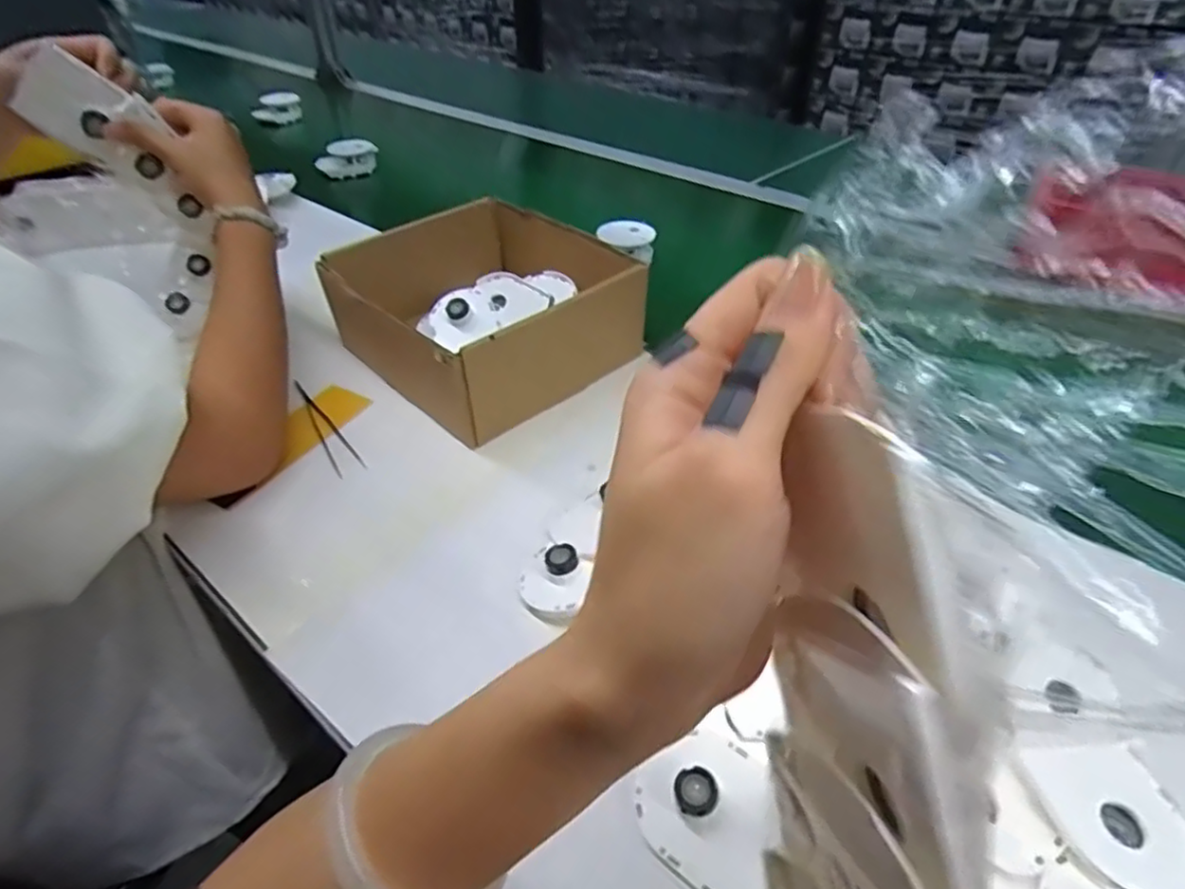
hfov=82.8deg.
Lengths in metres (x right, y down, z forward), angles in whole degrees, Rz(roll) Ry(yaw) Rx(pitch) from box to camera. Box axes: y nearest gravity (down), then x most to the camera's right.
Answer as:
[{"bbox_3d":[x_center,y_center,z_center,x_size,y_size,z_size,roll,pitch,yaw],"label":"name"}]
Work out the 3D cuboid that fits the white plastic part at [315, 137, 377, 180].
[{"bbox_3d":[-0.360,-0.420,0.985,0.085,0.054,0.031,-14,42,-16],"label":"white plastic part"}]

